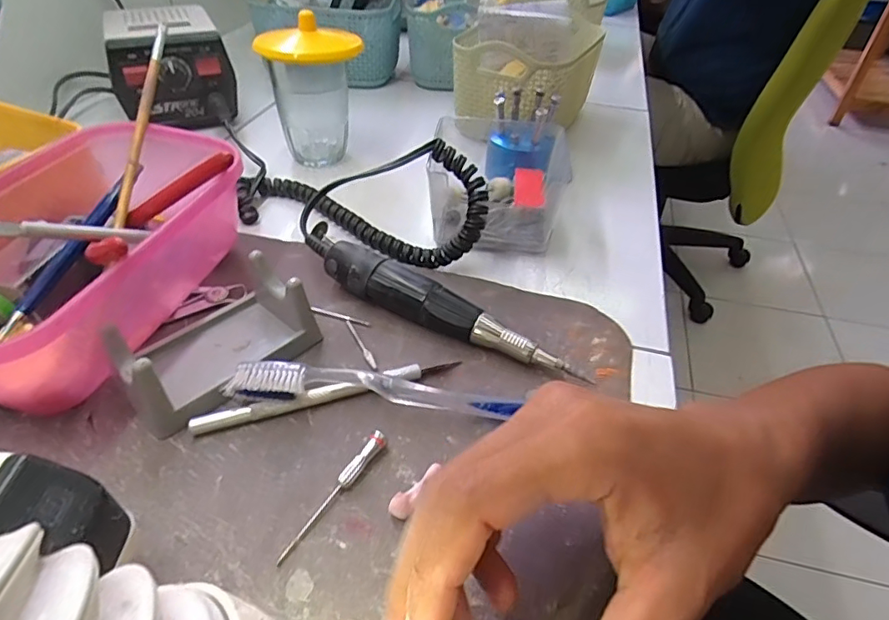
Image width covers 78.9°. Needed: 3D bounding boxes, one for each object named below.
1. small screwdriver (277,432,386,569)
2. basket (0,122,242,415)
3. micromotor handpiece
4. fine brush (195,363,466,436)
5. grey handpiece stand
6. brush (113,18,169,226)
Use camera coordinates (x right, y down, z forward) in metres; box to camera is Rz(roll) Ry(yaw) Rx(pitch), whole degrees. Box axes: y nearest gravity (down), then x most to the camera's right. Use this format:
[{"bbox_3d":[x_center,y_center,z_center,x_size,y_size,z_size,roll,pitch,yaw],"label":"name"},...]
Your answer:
[{"bbox_3d":[-0.049,0.080,0.237,0.007,0.009,0.068,24,45,22],"label":"small screwdriver"},{"bbox_3d":[-0.212,-0.034,0.308,0.144,0.073,0.191,18,44,18],"label":"basket"},{"bbox_3d":[-0.012,-0.004,0.320,0.188,0.029,0.025,25,46,23],"label":"micromotor handpiece"},{"bbox_3d":[-0.057,0.042,0.278,0.135,0.011,0.010,-14,44,-18],"label":"fine brush"},{"bbox_3d":[-0.122,0.013,0.284,0.058,0.041,0.095,29,48,27],"label":"grey handpiece stand"},{"bbox_3d":[-0.198,-0.125,0.354,0.009,0.009,0.167,-1,67,-4],"label":"brush"}]

